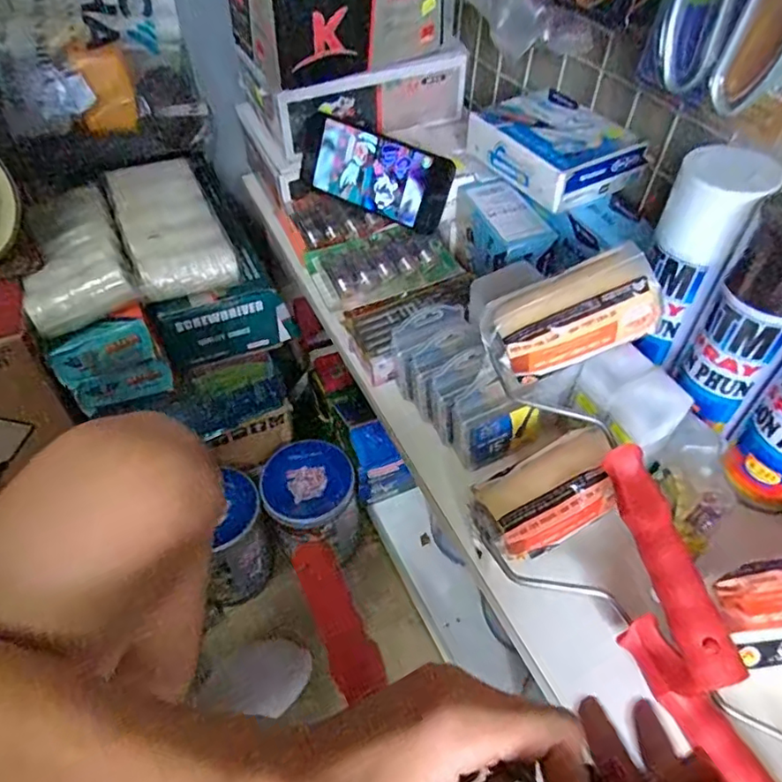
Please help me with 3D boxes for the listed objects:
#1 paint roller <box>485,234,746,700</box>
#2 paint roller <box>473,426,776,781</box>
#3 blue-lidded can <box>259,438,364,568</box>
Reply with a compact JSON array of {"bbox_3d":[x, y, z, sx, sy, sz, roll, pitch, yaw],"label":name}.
[{"bbox_3d":[0.166,0.040,0.386,0.118,0.071,0.273,-26,71,10],"label":"paint roller"},{"bbox_3d":[0.170,0.141,0.361,0.107,0.066,0.265,-27,54,-24],"label":"paint roller"},{"bbox_3d":[-0.103,0.147,0.743,0.111,0.129,0.110,1,48,-1],"label":"blue-lidded can"}]

